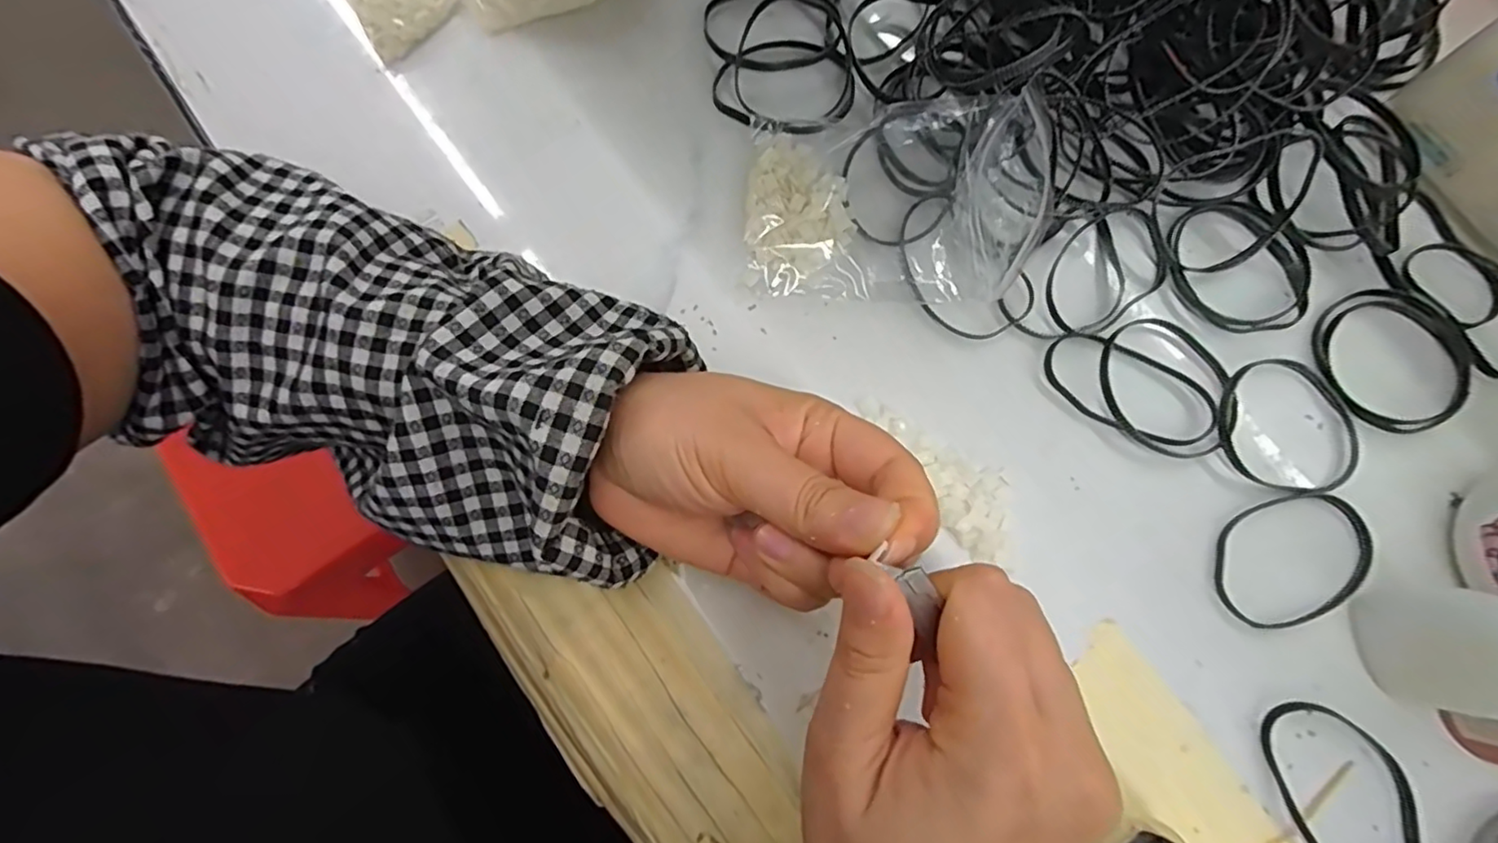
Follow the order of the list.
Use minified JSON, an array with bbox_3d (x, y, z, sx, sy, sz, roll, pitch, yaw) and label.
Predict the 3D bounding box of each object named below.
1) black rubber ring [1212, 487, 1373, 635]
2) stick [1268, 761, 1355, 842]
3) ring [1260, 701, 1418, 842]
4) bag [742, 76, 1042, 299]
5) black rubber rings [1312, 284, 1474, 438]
[{"bbox_3d":[0.224,0.057,0.261,0.066,0.005,0.048,-27,78,0],"label":"black rubber ring"},{"bbox_3d":[0.214,0.153,0.242,0.058,0.004,0.007,-44,81,-7],"label":"stick"},{"bbox_3d":[0.231,0.141,0.243,0.049,0.005,0.070,-31,80,-5],"label":"ring"},{"bbox_3d":[0.066,-0.098,0.279,0.129,0.026,0.090,5,79,2],"label":"bag"},{"bbox_3d":[0.281,-0.026,0.274,0.060,0.006,0.064,0,79,1],"label":"black rubber rings"}]

